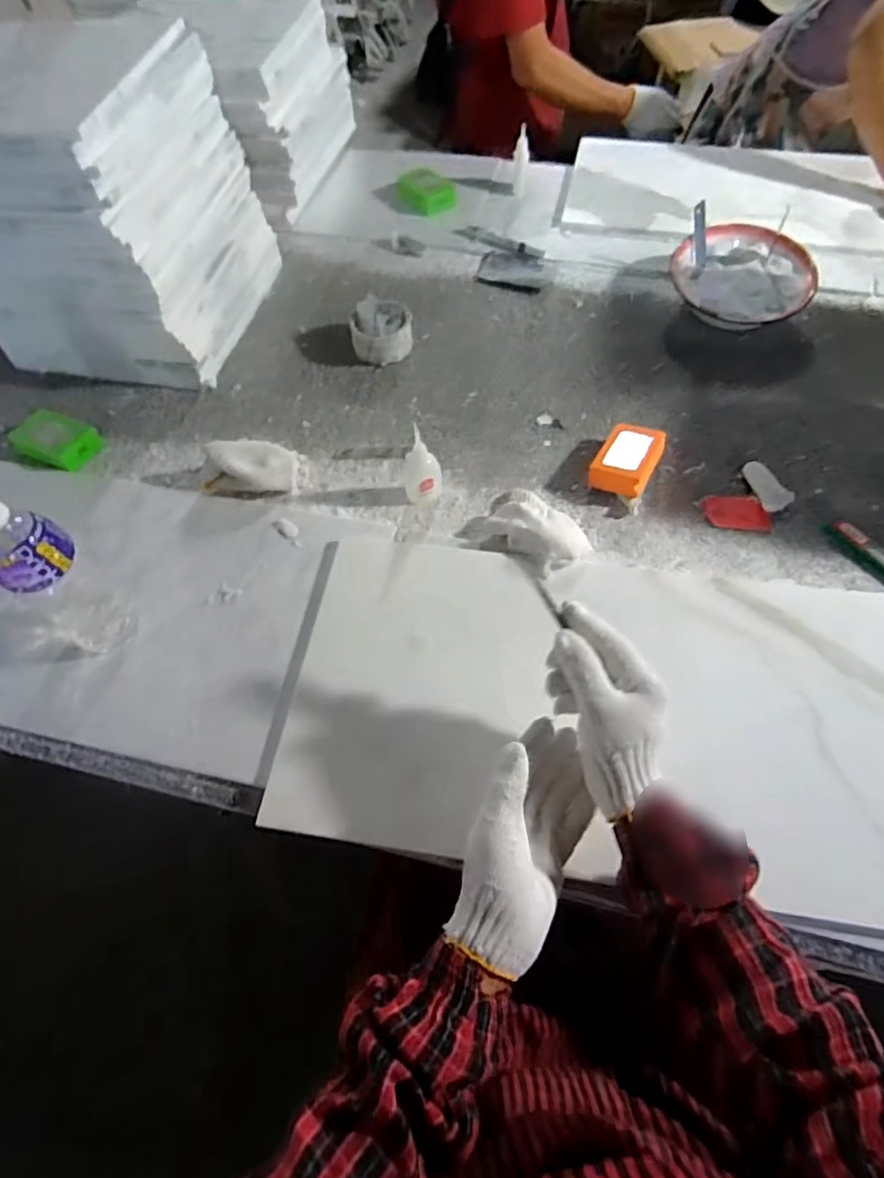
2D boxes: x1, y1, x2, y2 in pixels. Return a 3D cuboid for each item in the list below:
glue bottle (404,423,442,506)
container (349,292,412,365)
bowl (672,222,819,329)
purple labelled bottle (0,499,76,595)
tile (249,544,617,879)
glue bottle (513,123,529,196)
[{"bbox_3d":[-0.022,-0.139,0.657,0.042,0.096,0.032,-7,58,2],"label":"glue bottle"},{"bbox_3d":[-0.085,-0.367,0.832,0.084,0.060,0.083,-3,59,5],"label":"container"},{"bbox_3d":[0.429,-0.447,0.849,0.189,0.057,0.173,-3,59,5],"label":"bowl"},{"bbox_3d":[-0.346,-0.041,0.470,0.048,0.084,0.065,24,65,19],"label":"purple labelled bottle"},{"bbox_3d":[-0.020,0.083,0.564,0.231,0.018,0.299,4,62,9],"label":"tile"},{"bbox_3d":[0.137,-0.744,1.017,0.027,0.088,0.033,2,59,8],"label":"glue bottle"}]

